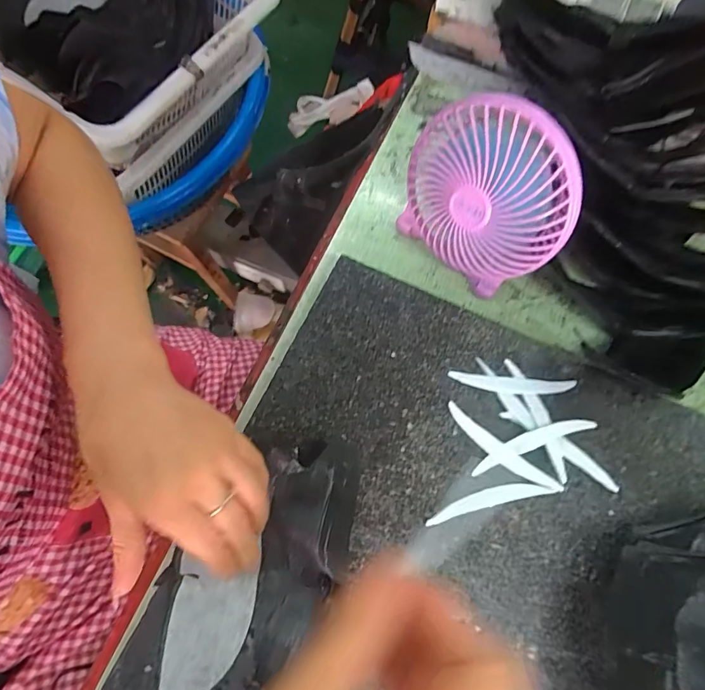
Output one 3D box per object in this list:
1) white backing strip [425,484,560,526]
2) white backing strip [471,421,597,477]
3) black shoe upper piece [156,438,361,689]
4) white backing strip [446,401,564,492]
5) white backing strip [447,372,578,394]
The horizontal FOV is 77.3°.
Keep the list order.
[{"bbox_3d":[0.095,0.108,0.307,0.089,0.005,0.013,-13,73,-4],"label":"white backing strip"},{"bbox_3d":[0.127,0.069,0.314,0.092,0.010,0.014,-21,73,-6],"label":"white backing strip"},{"bbox_3d":[-0.056,0.139,0.275,0.085,0.049,0.182,29,65,9],"label":"black shoe upper piece"},{"bbox_3d":[0.105,0.075,0.315,0.091,0.006,0.014,39,77,12],"label":"white backing strip"},{"bbox_3d":[0.119,0.030,0.330,0.093,0.005,0.014,5,73,2],"label":"white backing strip"}]

